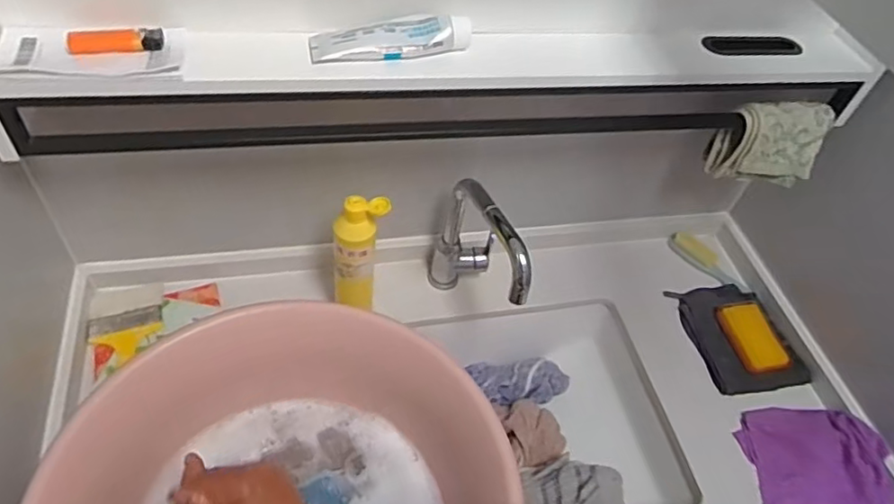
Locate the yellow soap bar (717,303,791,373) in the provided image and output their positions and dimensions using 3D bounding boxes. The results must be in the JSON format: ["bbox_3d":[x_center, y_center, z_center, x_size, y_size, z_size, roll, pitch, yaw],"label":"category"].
[{"bbox_3d":[0.470,0.128,0.928,0.062,0.026,0.118,-6,51,-9],"label":"yellow soap bar"}]

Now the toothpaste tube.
[{"bbox_3d":[-0.056,-0.221,0.627,0.167,0.026,0.042,-6,51,-10],"label":"toothpaste tube"}]

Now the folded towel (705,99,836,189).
[{"bbox_3d":[0.426,-0.142,0.799,0.133,0.102,0.054,1,50,-4],"label":"folded towel"}]

